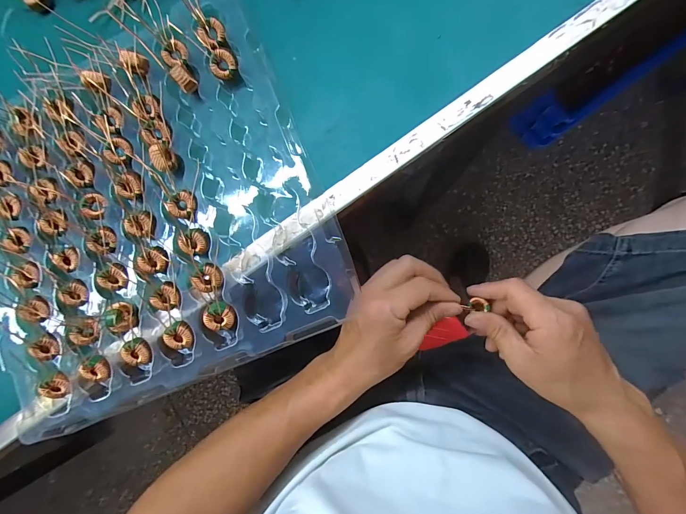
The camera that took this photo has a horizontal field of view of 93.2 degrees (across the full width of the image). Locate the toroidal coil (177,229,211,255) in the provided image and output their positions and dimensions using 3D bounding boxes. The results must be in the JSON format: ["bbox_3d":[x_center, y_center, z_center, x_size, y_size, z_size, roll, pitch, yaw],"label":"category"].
[{"bbox_3d":[-0.116,-0.012,0.251,0.023,0.007,0.018,-25,85,4],"label":"toroidal coil"}]

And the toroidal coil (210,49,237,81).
[{"bbox_3d":[-0.096,-0.154,0.258,0.020,0.016,0.018,-36,84,3],"label":"toroidal coil"}]

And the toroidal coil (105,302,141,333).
[{"bbox_3d":[-0.172,0.048,0.251,0.023,0.008,0.023,0,87,6],"label":"toroidal coil"}]

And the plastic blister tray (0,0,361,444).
[{"bbox_3d":[-0.160,-0.033,0.259,0.272,0.015,0.270,-24,85,4],"label":"plastic blister tray"}]

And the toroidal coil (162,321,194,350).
[{"bbox_3d":[-0.124,0.061,0.247,0.023,0.006,0.022,0,87,6],"label":"toroidal coil"}]

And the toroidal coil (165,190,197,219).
[{"bbox_3d":[-0.126,-0.042,0.258,0.021,0.008,0.022,0,87,6],"label":"toroidal coil"}]

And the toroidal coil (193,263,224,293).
[{"bbox_3d":[-0.103,0.016,0.246,0.021,0.008,0.019,-28,84,4],"label":"toroidal coil"}]

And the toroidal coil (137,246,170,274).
[{"bbox_3d":[-0.149,0.003,0.255,0.019,0.005,0.022,44,92,7],"label":"toroidal coil"}]

